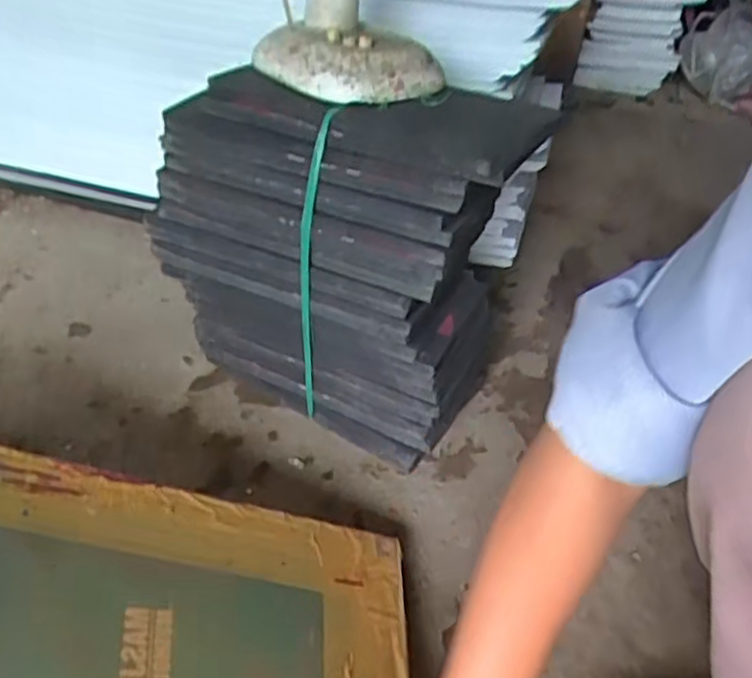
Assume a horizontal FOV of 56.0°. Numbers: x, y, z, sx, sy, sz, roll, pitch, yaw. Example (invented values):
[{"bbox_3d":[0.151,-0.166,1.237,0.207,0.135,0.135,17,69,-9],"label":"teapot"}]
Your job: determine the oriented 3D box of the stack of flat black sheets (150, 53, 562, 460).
[{"bbox_3d":[-0.036,-0.076,0.699,0.324,0.339,0.140,20,39,19],"label":"stack of flat black sheets"}]

